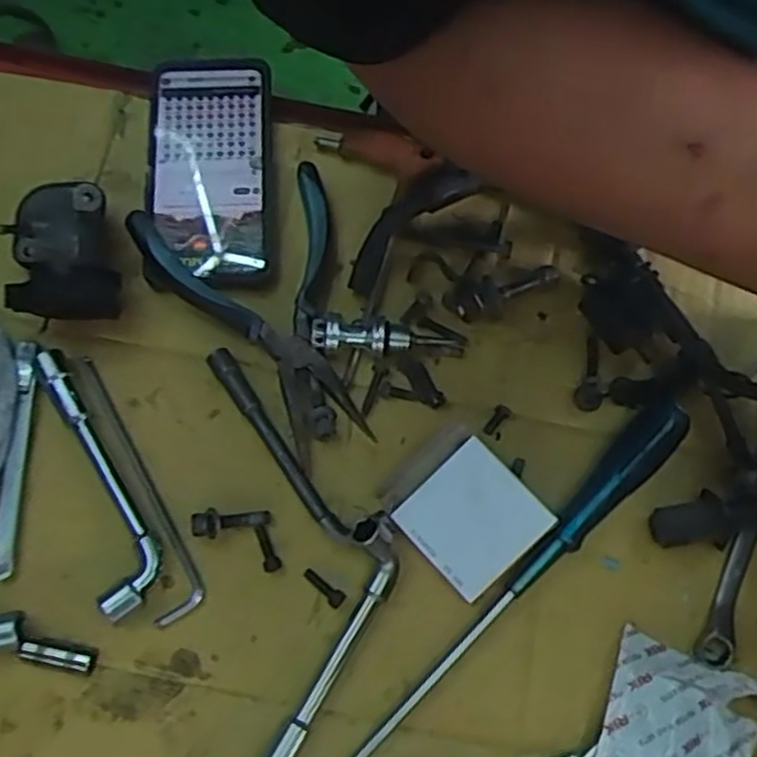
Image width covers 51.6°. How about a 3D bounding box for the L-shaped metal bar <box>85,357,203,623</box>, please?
[{"bbox_3d":[-0.139,0.059,0.441,0.027,0.008,0.158,-24,74,-9],"label":"L-shaped metal bar"}]

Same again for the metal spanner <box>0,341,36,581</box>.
[{"bbox_3d":[-0.207,0.043,0.444,0.012,0.013,0.135,0,71,-1],"label":"metal spanner"}]

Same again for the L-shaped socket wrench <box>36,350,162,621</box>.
[{"bbox_3d":[-0.155,0.052,0.440,0.034,0.019,0.156,-19,73,-8],"label":"L-shaped socket wrench"}]

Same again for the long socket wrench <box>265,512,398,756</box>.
[{"bbox_3d":[-0.026,0.145,0.403,0.028,0.034,0.159,24,72,6],"label":"long socket wrench"}]

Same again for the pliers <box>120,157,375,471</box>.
[{"bbox_3d":[-0.063,-0.038,0.467,0.120,0.031,0.176,-21,73,-8],"label":"pliers"}]

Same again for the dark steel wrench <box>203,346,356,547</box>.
[{"bbox_3d":[-0.058,0.039,0.453,0.014,0.021,0.133,-34,75,-12],"label":"dark steel wrench"}]

